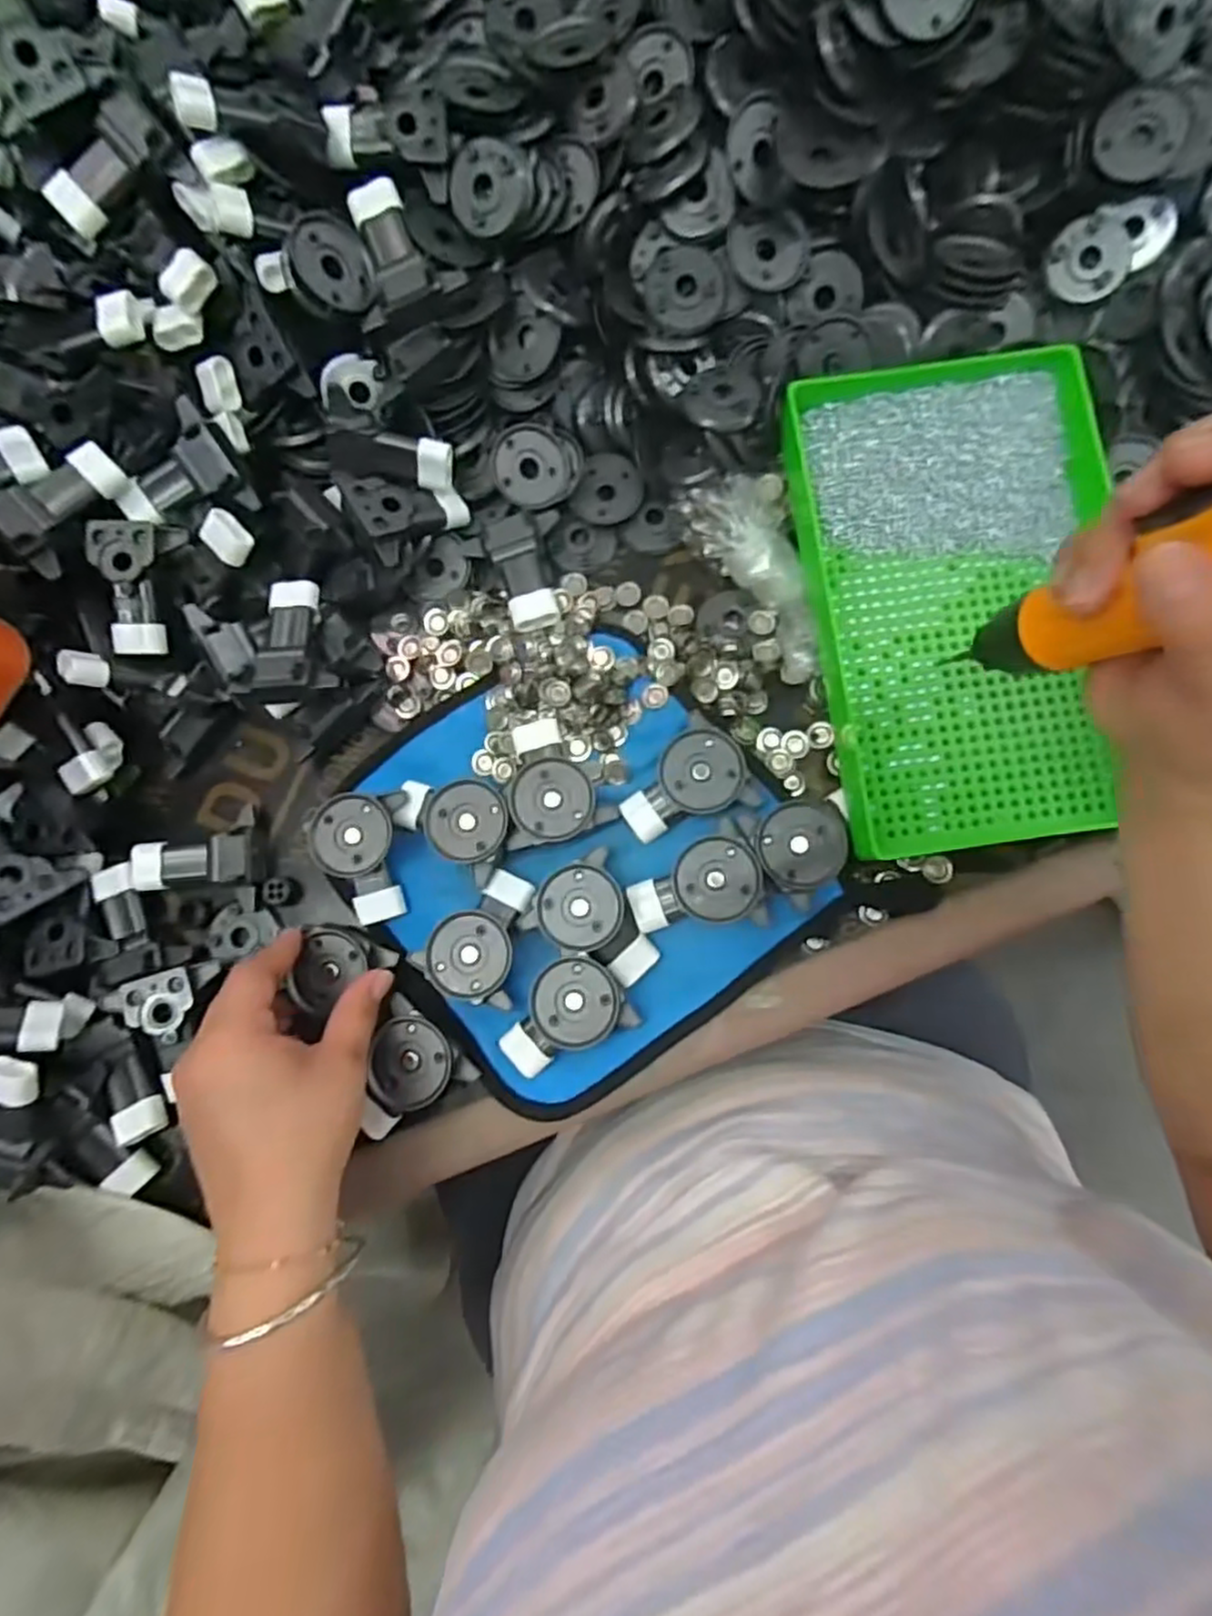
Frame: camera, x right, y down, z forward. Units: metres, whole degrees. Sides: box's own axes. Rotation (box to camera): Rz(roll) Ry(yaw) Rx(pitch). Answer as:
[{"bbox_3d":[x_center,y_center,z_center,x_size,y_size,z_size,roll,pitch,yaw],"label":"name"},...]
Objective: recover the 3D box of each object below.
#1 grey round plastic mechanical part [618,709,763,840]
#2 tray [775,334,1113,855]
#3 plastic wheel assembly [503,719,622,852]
[{"bbox_3d":[0.038,-0.013,0.372,0.065,0.019,0.052,-29,81,0],"label":"grey round plastic mechanical part"},{"bbox_3d":[0.181,-0.106,0.365,0.147,0.027,0.243,-9,81,3],"label":"tray"},{"bbox_3d":[-0.026,-0.016,0.379,0.054,0.022,0.066,-9,81,3],"label":"plastic wheel assembly"}]

